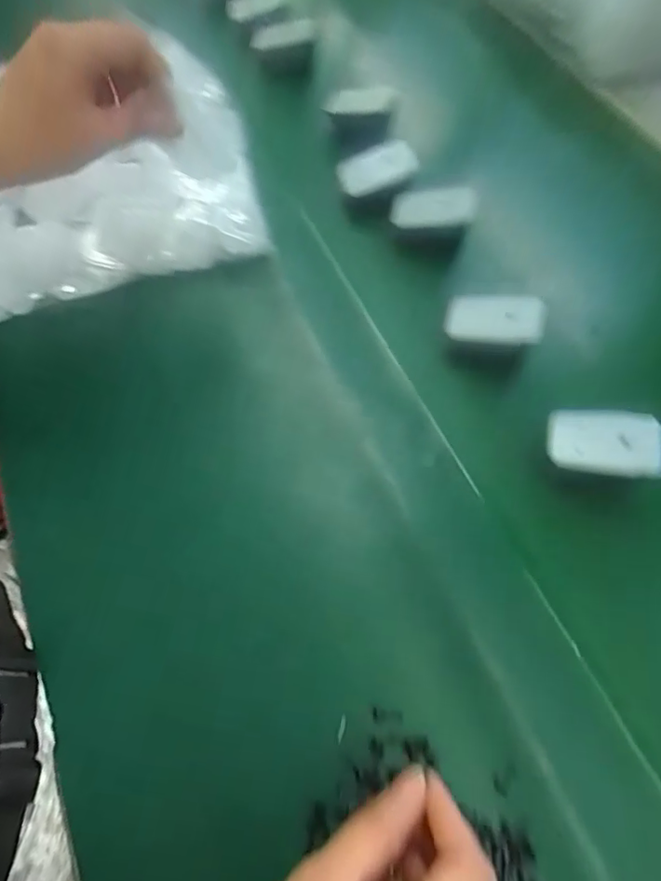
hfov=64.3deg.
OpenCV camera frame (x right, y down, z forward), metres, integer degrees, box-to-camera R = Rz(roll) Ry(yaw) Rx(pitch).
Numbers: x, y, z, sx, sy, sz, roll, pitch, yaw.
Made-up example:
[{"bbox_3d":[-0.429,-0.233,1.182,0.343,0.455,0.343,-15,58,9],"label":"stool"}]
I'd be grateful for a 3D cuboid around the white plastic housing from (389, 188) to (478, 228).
[{"bbox_3d":[0.091,-0.207,0.467,0.073,0.022,0.023,4,61,21],"label":"white plastic housing"}]

